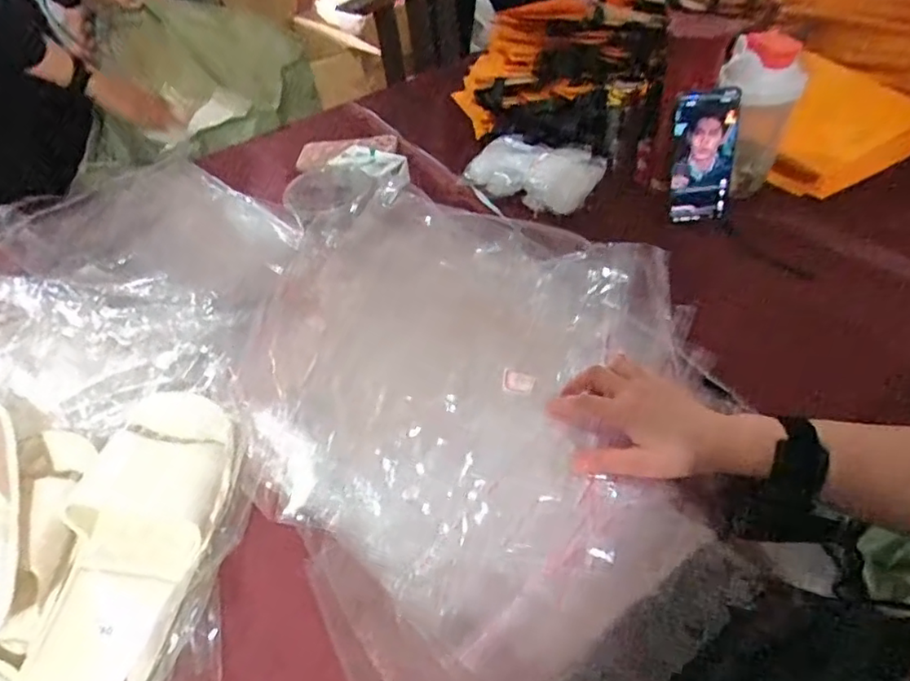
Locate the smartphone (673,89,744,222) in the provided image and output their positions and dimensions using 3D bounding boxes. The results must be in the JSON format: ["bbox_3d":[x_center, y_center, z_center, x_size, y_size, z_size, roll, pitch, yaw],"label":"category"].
[{"bbox_3d":[0.305,-0.221,0.741,0.079,0.172,0.015,-17,40,0],"label":"smartphone"}]

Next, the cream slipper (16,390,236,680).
[{"bbox_3d":[-0.262,0.156,0.508,0.123,0.077,0.276,-3,47,7],"label":"cream slipper"}]

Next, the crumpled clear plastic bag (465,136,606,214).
[{"bbox_3d":[0.114,-0.244,0.863,0.178,0.051,0.129,24,54,28],"label":"crumpled clear plastic bag"}]

